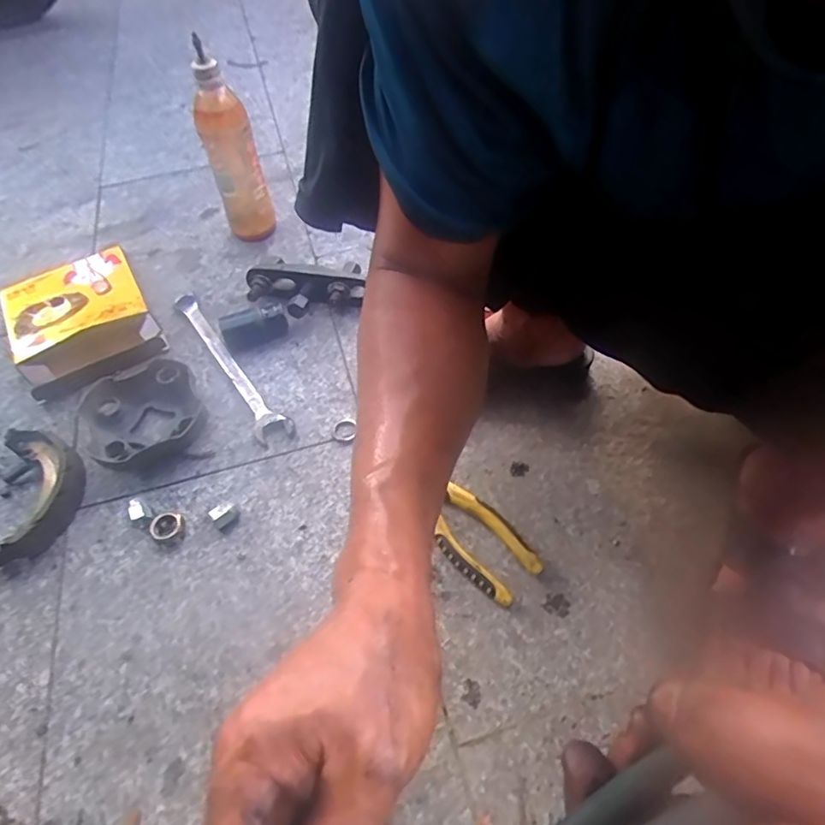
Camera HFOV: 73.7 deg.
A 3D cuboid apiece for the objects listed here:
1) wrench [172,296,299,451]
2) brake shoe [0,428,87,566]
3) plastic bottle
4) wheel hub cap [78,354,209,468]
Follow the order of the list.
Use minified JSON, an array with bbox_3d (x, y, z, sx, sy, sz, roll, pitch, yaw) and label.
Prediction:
[{"bbox_3d":[-0.218,-0.061,0.635,0.037,0.017,0.260,-32,58,-20],"label":"wrench"},{"bbox_3d":[-0.365,0.075,0.534,0.080,0.033,0.140,-12,53,-6],"label":"brake shoe"},{"bbox_3d":[-0.223,-0.312,0.692,0.055,0.222,0.053,-8,53,-3],"label":"plastic bottle"},{"bbox_3d":[-0.281,0.003,0.579,0.128,0.034,0.122,-1,53,2],"label":"wheel hub cap"}]

